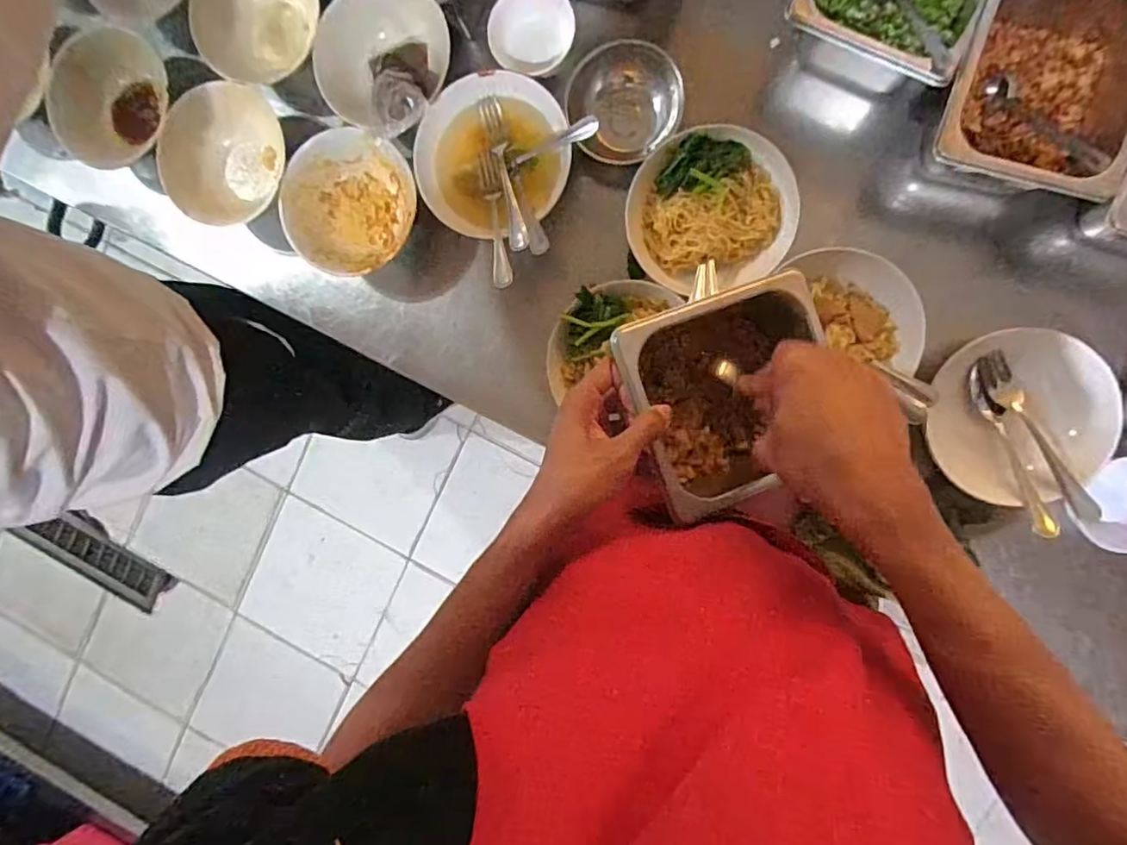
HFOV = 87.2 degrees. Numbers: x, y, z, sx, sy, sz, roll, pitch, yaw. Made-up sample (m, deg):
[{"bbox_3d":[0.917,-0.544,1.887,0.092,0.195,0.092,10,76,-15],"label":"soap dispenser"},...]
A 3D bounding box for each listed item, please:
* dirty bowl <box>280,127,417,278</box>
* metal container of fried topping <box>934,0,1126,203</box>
[{"bbox_3d":[-0.244,-0.249,0.685,0.133,0.065,0.153,23,96,6],"label":"dirty bowl"},{"bbox_3d":[0.438,-0.307,0.547,0.164,0.095,0.185,21,96,6],"label":"metal container of fried topping"}]

